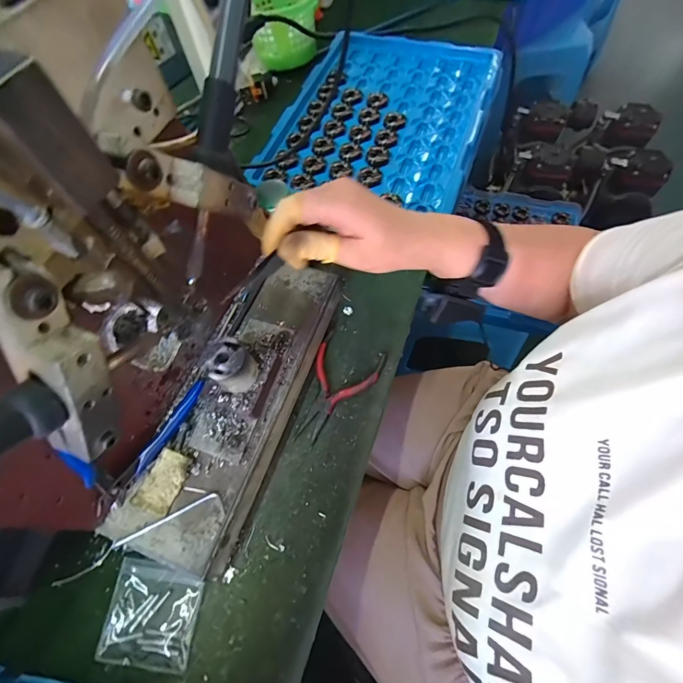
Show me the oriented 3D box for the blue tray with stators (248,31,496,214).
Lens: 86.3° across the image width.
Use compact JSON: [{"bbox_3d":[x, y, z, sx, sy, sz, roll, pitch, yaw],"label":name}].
[{"bbox_3d":[0.061,-0.330,0.525,0.272,0.032,0.341,19,66,10],"label":"blue tray with stators"}]

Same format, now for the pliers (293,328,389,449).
[{"bbox_3d":[-0.007,0.049,0.381,0.072,0.013,0.117,23,68,13],"label":"pliers"}]

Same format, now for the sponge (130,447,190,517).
[{"bbox_3d":[-0.149,0.116,0.305,0.032,0.010,0.048,21,68,13],"label":"sponge"}]

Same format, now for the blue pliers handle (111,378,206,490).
[{"bbox_3d":[-0.155,0.080,0.318,0.011,0.016,0.107,25,69,14],"label":"blue pliers handle"}]

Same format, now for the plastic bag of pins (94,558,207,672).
[{"bbox_3d":[-0.162,0.230,0.310,0.077,0.004,0.073,3,65,5],"label":"plastic bag of pins"}]

